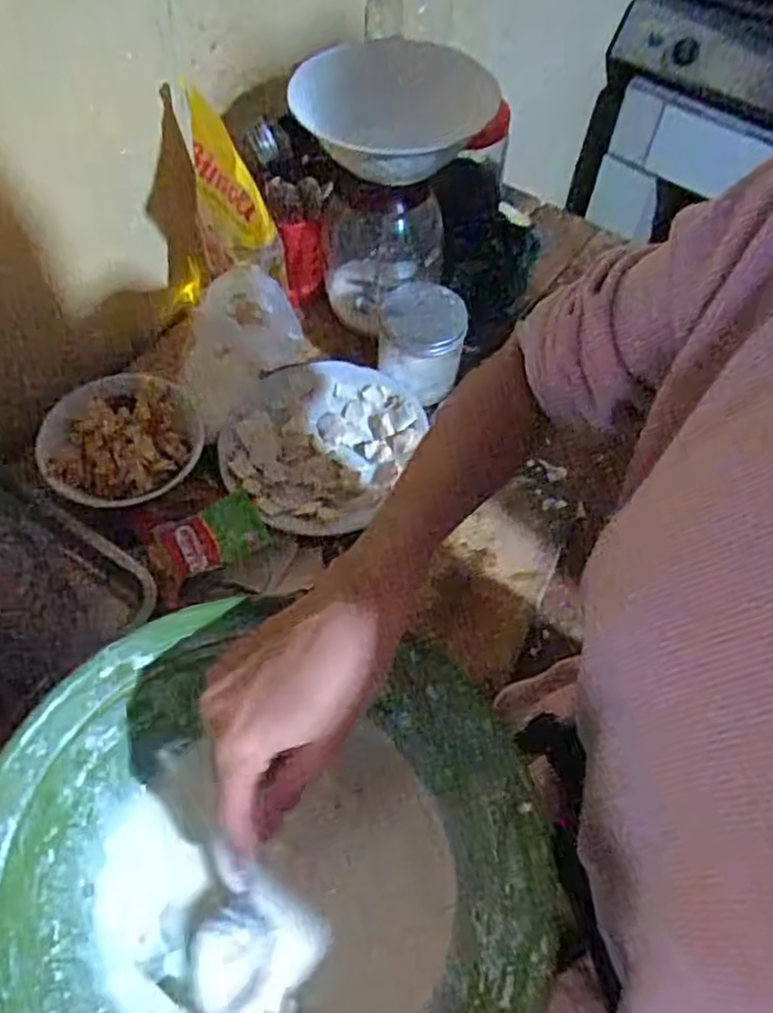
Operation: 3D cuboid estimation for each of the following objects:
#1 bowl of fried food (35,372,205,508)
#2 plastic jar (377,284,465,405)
[{"bbox_3d":[-0.258,-0.063,0.725,0.149,0.042,0.131,-15,60,-11],"label":"bowl of fried food"},{"bbox_3d":[0.035,-0.179,0.811,0.087,0.108,0.095,1,58,-2],"label":"plastic jar"}]

